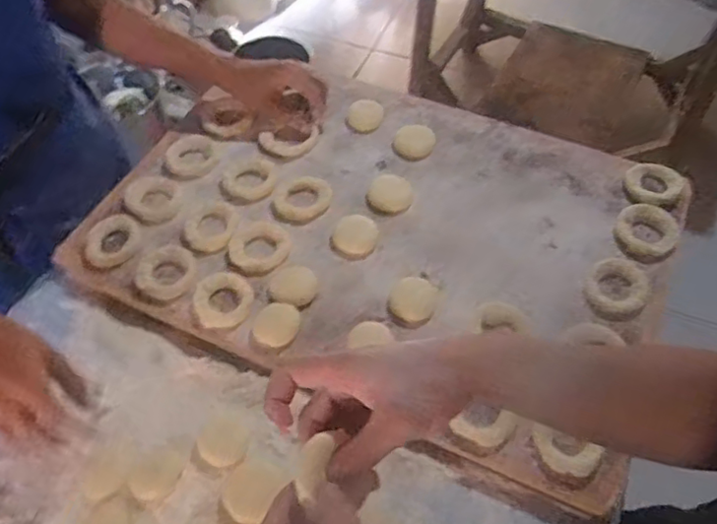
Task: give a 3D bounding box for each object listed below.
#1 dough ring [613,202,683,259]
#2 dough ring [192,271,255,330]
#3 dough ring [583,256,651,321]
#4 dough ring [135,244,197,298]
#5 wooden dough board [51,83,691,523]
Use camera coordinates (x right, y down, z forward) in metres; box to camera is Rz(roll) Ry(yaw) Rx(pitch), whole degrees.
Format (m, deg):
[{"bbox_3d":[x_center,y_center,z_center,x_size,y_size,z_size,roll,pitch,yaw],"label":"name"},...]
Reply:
[{"bbox_3d":[0.315,-0.035,0.690,0.063,0.020,0.069,0,53,1],"label":"dough ring"},{"bbox_3d":[-0.139,0.040,0.652,0.059,0.018,0.059,0,53,1],"label":"dough ring"},{"bbox_3d":[0.266,0.029,0.653,0.062,0.012,0.079,20,56,15],"label":"dough ring"},{"bbox_3d":[-0.205,0.011,0.676,0.062,0.012,0.064,0,53,1],"label":"dough ring"},{"bbox_3d":[0.030,-0.044,0.713,0.592,0.023,0.417,22,56,17],"label":"wooden dough board"}]

